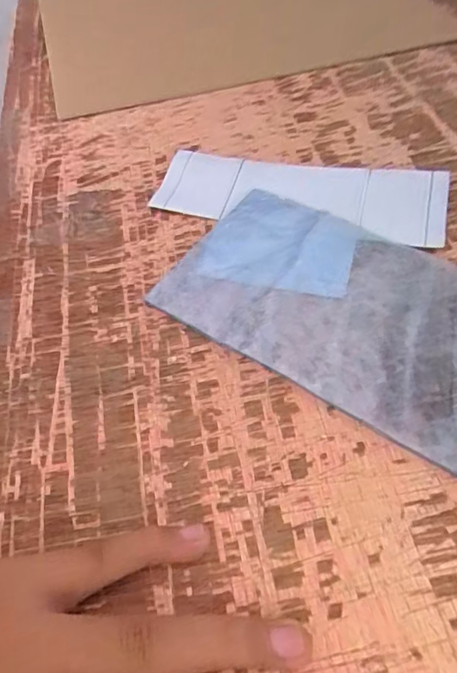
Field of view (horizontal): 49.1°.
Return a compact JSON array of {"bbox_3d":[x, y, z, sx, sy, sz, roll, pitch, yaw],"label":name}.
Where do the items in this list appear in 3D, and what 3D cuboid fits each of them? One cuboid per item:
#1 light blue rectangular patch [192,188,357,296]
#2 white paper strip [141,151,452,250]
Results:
[{"bbox_3d":[0.029,-0.054,0.277,0.080,0.004,0.071,11,55,12],"label":"light blue rectangular patch"},{"bbox_3d":[0.041,-0.086,0.301,0.170,0.006,0.061,10,55,13],"label":"white paper strip"}]

